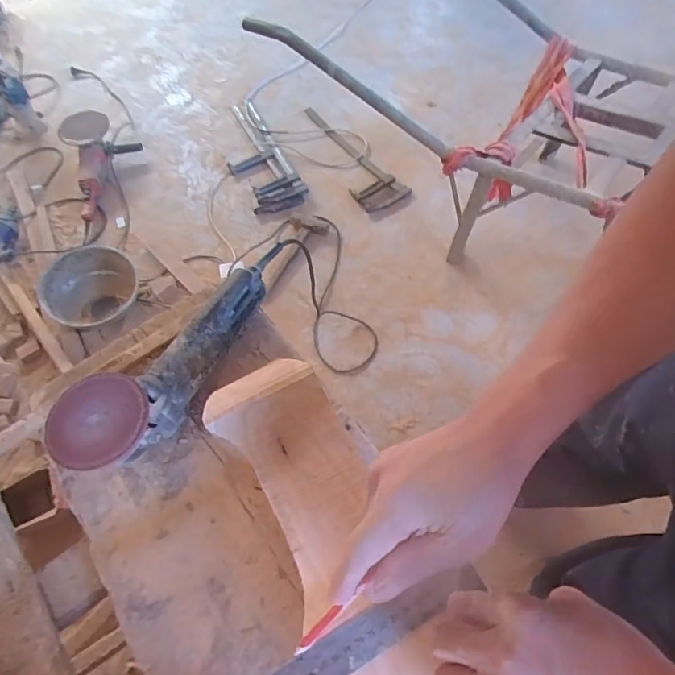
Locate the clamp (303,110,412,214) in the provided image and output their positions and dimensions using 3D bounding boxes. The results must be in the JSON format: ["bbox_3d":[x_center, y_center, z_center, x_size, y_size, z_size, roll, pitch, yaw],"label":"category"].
[{"bbox_3d":[0.014,-0.619,1.639,0.184,0.058,0.550,-40,66,-16],"label":"clamp"}]

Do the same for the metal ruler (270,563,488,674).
[{"bbox_3d":[-0.029,0.239,0.332,0.291,0.006,0.034,-27,68,-12],"label":"metal ruler"}]

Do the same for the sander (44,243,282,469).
[{"bbox_3d":[-0.171,0.010,0.543,0.088,0.079,0.345,28,54,12],"label":"sander"}]

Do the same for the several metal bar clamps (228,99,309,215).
[{"bbox_3d":[-0.300,-0.658,1.684,0.193,0.040,0.549,-27,63,-10],"label":"several metal bar clamps"}]

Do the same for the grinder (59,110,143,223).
[{"bbox_3d":[-0.796,-0.606,1.605,0.218,0.140,0.400,-18,62,-5],"label":"grinder"}]

